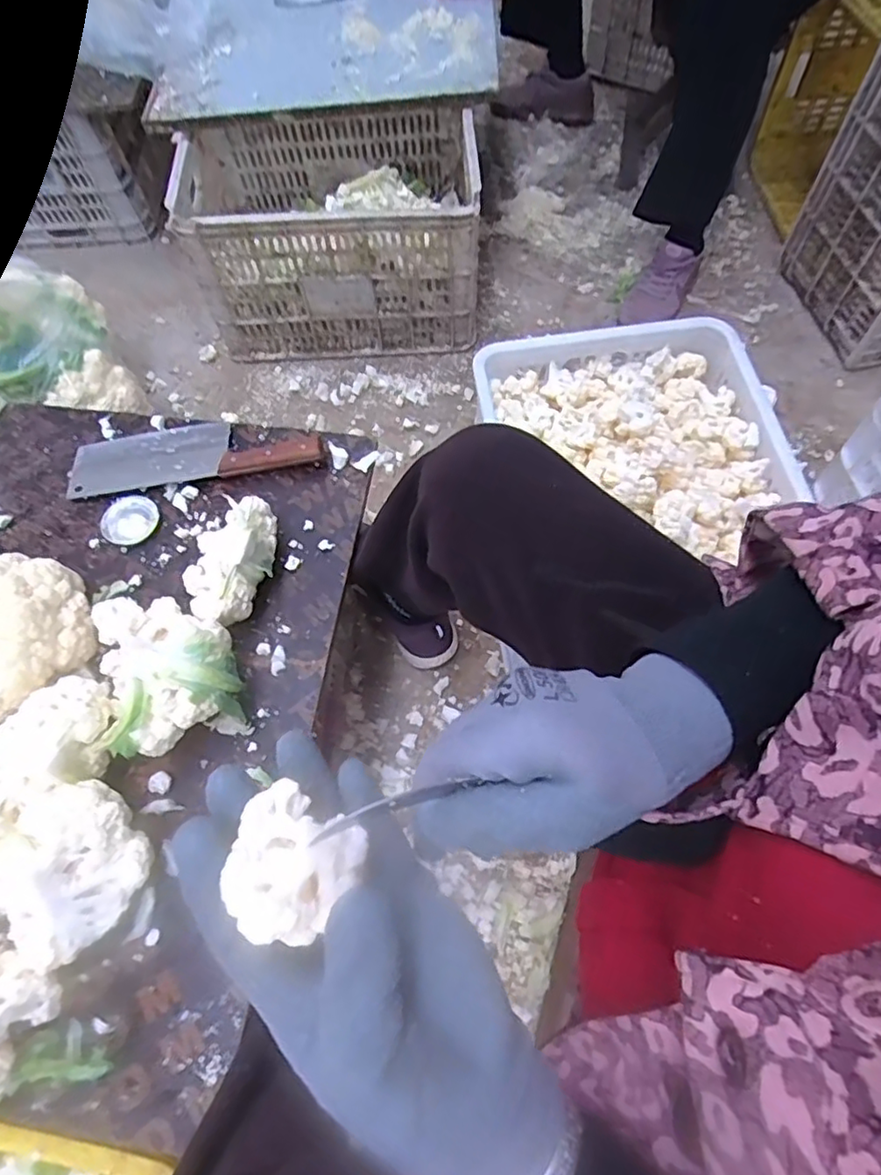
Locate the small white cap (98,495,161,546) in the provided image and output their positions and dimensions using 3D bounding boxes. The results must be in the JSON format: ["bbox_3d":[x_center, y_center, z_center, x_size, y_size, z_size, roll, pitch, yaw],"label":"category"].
[{"bbox_3d":[-0.366,-0.080,0.744,0.061,0.008,0.064,-1,63,1],"label":"small white cap"}]

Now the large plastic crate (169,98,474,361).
[{"bbox_3d":[-0.194,-0.681,1.188,0.503,0.278,0.389,-3,63,0],"label":"large plastic crate"}]

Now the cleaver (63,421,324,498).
[{"bbox_3d":[-0.301,-0.169,0.774,0.309,0.031,0.089,-4,63,0],"label":"cleaver"}]

